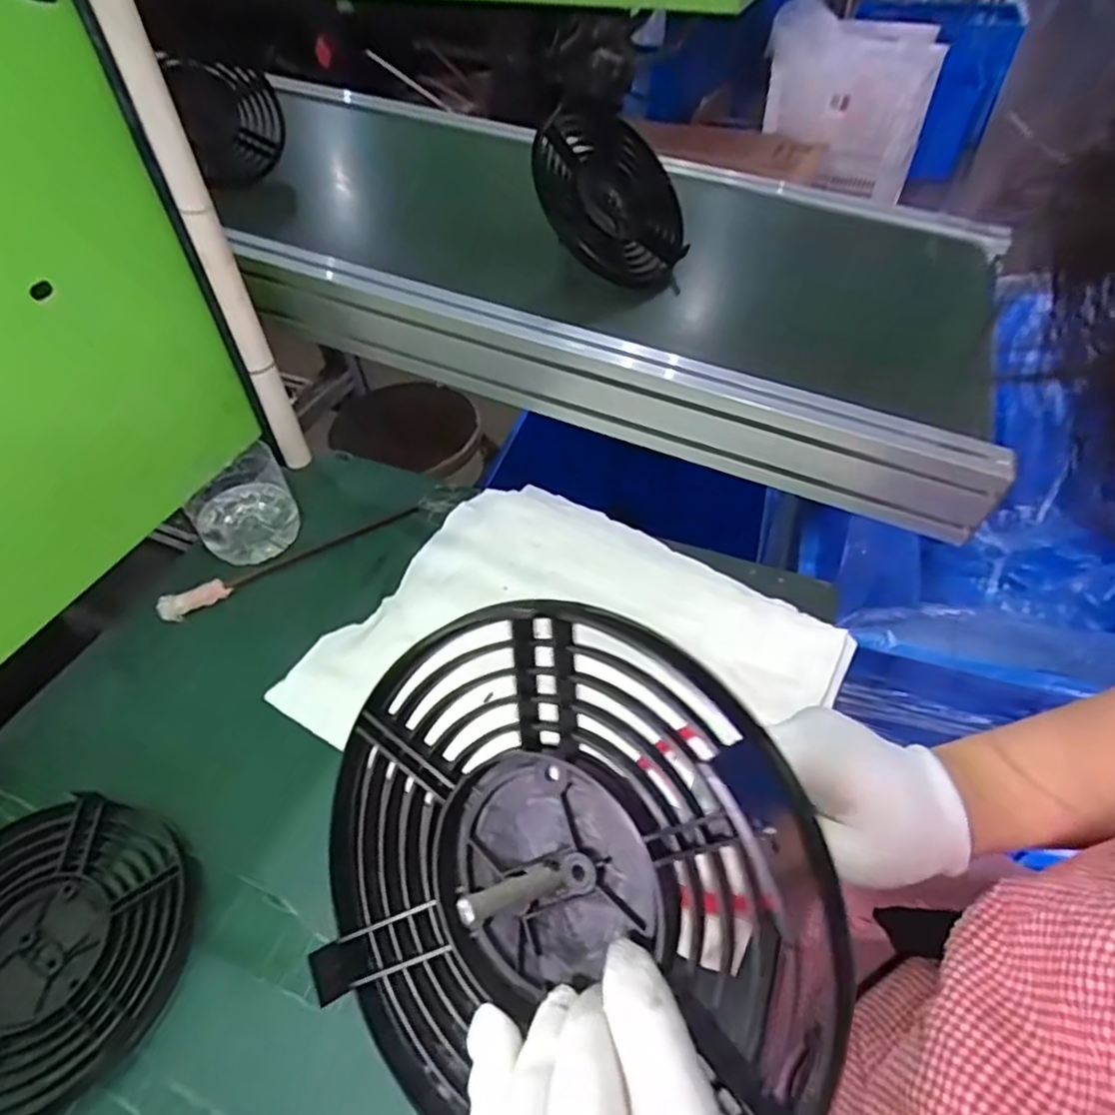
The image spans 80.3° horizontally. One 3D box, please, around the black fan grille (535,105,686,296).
[{"bbox_3d":[0.058,-0.367,0.679,0.188,0.025,0.187,9,73,-32],"label":"black fan grille"}]

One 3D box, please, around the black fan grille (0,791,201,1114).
[{"bbox_3d":[-0.328,0.240,0.409,0.172,0.036,0.176,-1,48,1],"label":"black fan grille"}]

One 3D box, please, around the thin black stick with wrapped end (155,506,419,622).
[{"bbox_3d":[-0.257,-0.003,0.648,0.251,0.022,0.022,-29,53,-22],"label":"thin black stick with wrapped end"}]

